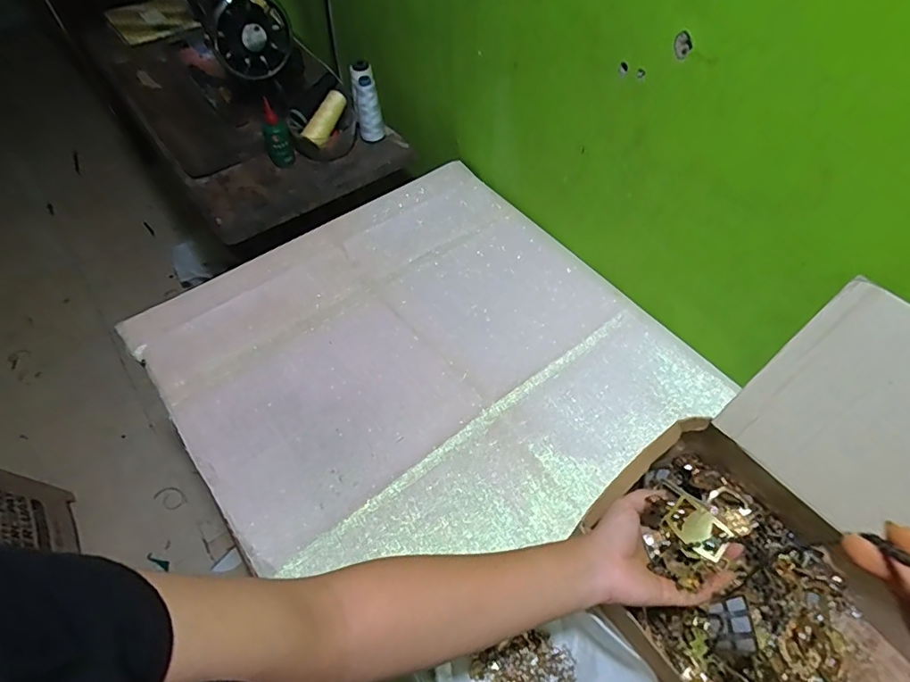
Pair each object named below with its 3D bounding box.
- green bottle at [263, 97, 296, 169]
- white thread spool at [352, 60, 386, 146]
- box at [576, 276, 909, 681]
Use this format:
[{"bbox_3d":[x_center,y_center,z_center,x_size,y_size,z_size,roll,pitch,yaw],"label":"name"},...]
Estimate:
[{"bbox_3d":[-0.315,-0.362,0.898,0.046,0.108,0.040,-12,56,-6],"label":"green bottle"},{"bbox_3d":[-0.162,-0.435,0.937,0.044,0.134,0.040,-11,34,-6],"label":"white thread spool"},{"bbox_3d":[0.333,0.185,0.436,0.355,0.223,0.325,-26,60,-17],"label":"box"}]

